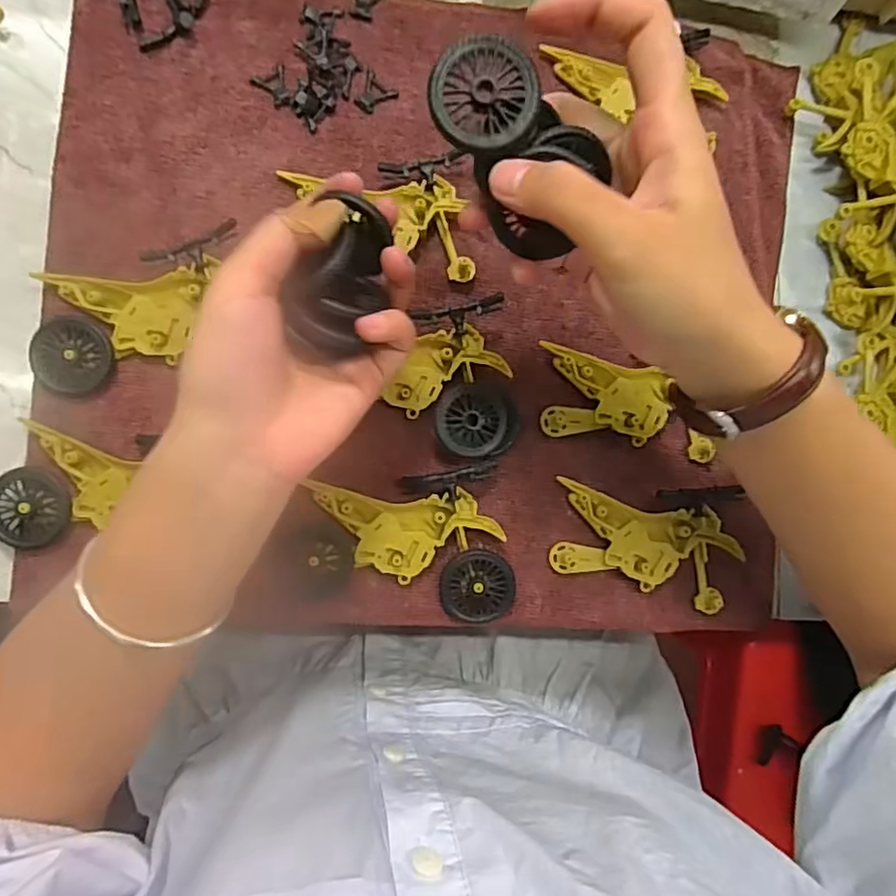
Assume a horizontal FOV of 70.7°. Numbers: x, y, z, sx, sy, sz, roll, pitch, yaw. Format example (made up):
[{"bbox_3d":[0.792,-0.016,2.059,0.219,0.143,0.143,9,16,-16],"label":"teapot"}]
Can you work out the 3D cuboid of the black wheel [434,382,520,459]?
[{"bbox_3d":[0.016,-0.014,0.327,0.042,0.012,0.038,1,86,-7],"label":"black wheel"}]

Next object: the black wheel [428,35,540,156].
[{"bbox_3d":[0.012,-0.120,0.217,0.037,0.009,0.035,28,99,-6],"label":"black wheel"}]

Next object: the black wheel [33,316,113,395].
[{"bbox_3d":[-0.183,-0.045,0.309,0.035,0.008,0.036,0,86,-7],"label":"black wheel"}]

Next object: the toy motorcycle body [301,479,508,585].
[{"bbox_3d":[-0.020,0.043,0.322,0.094,0.008,0.044,2,86,-7],"label":"toy motorcycle body"}]

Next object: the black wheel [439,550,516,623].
[{"bbox_3d":[0.016,0.071,0.325,0.037,0.008,0.036,0,86,-7],"label":"black wheel"}]

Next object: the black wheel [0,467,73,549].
[{"bbox_3d":[-0.199,0.029,0.303,0.037,0.009,0.037,0,86,-7],"label":"black wheel"}]

